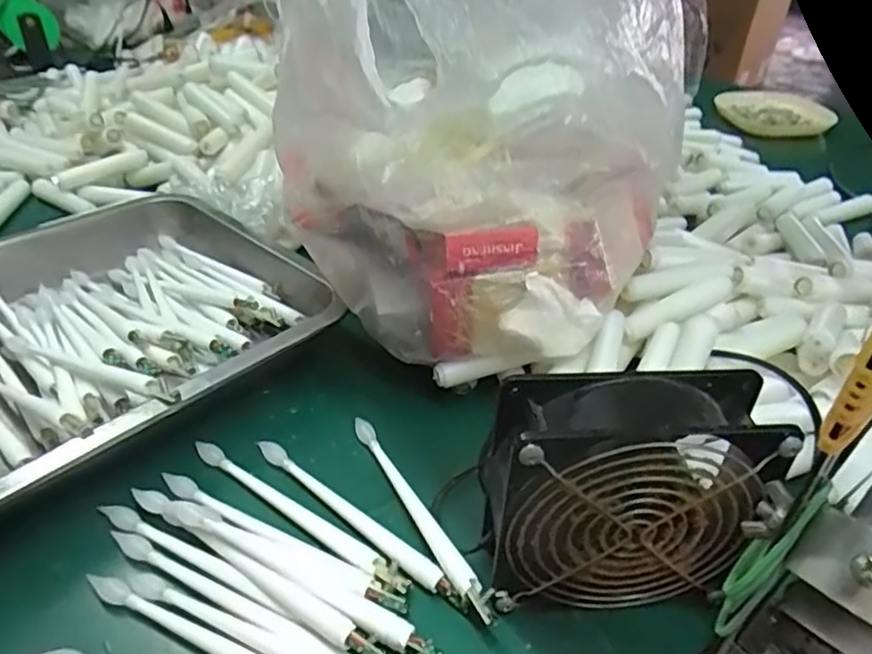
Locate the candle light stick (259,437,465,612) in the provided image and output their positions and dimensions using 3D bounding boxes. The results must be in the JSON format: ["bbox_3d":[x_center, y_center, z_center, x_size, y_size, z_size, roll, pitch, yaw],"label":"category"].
[{"bbox_3d":[-0.044,0.102,0.347,0.154,0.010,0.019,30,46,32],"label":"candle light stick"}]

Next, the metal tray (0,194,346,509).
[{"bbox_3d":[-0.258,0.014,0.422,0.253,0.058,0.340,31,46,33],"label":"metal tray"}]

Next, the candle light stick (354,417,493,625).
[{"bbox_3d":[-0.012,0.097,0.345,0.011,0.015,0.151,-18,42,-24],"label":"candle light stick"}]

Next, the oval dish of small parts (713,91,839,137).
[{"bbox_3d":[0.444,-0.281,0.838,0.145,0.052,0.019,26,44,28],"label":"oval dish of small parts"}]

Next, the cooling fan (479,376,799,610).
[{"bbox_3d":[0.080,0.076,0.288,0.120,0.116,0.046,1,37,-1],"label":"cooling fan"}]

